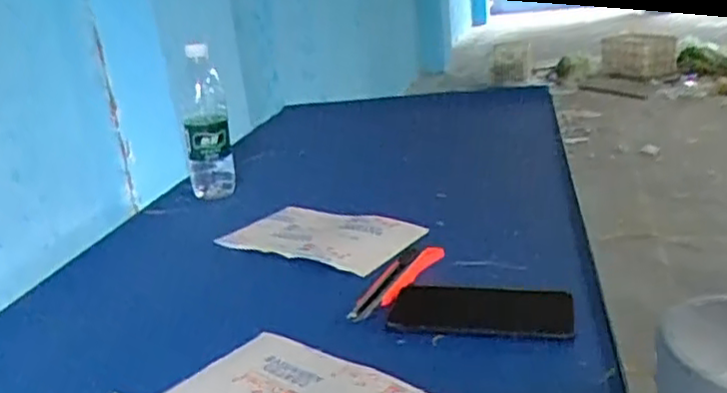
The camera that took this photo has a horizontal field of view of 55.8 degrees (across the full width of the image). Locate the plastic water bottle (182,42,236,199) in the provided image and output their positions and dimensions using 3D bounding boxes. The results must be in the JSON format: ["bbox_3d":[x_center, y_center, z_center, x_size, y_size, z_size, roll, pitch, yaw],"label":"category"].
[{"bbox_3d":[-0.232,-0.104,1.009,0.064,0.227,0.061,-11,19,-14],"label":"plastic water bottle"}]

